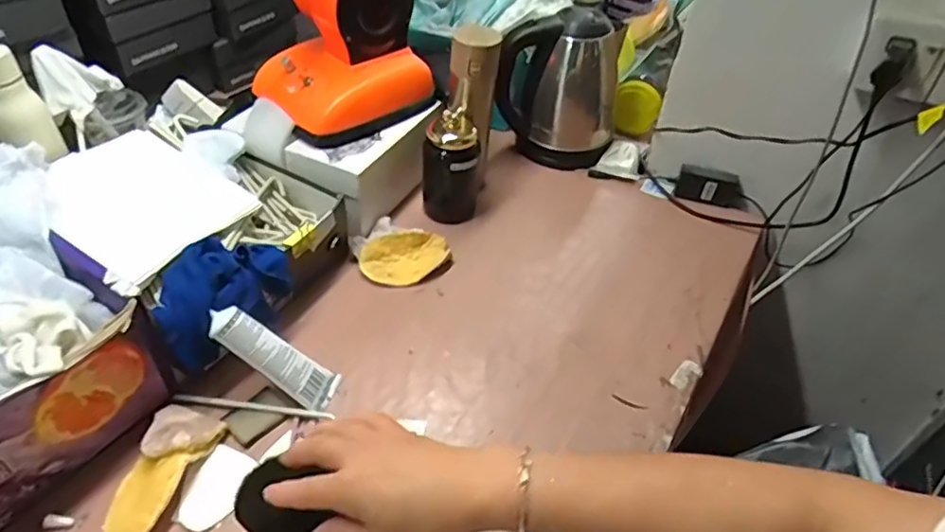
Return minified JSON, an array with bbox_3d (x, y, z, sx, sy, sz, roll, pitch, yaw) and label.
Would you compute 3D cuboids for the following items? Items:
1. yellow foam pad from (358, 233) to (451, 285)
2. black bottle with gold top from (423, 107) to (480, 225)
[{"bbox_3d":[-0.085,-0.008,0.802,0.118,0.015,0.068,-8,71,-15],"label":"yellow foam pad"},{"bbox_3d":[-0.026,-0.136,0.847,0.075,0.150,0.057,-15,47,-20],"label":"black bottle with gold top"}]

